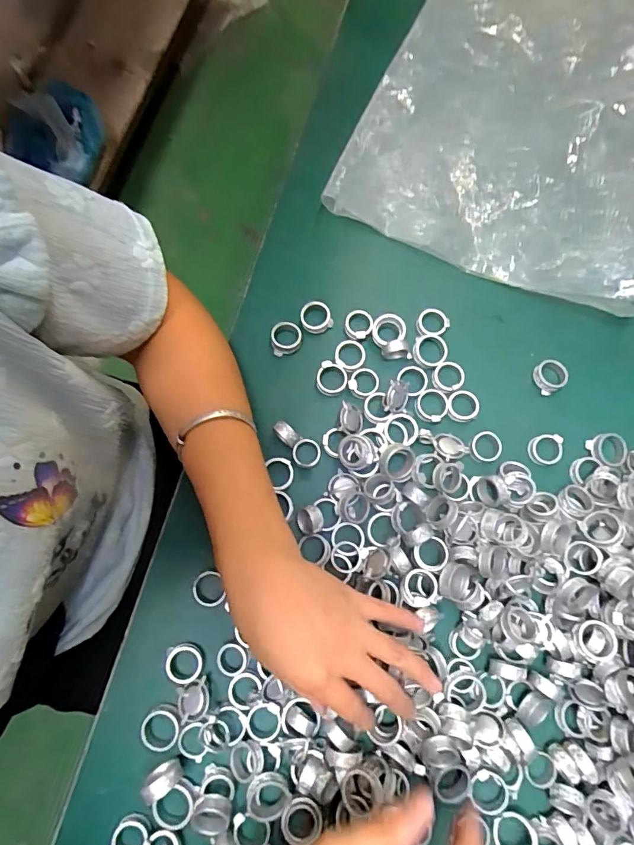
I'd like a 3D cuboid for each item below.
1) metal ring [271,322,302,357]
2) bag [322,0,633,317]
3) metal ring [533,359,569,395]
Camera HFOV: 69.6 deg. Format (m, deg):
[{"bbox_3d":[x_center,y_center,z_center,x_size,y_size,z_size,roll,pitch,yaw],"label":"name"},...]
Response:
[{"bbox_3d":[-0.026,-0.071,0.385,0.025,0.013,0.026,0,78,0],"label":"metal ring"},{"bbox_3d":[0.217,-0.315,0.430,0.274,0.034,0.380,23,79,13],"label":"bag"},{"bbox_3d":[0.198,-0.040,0.387,0.025,0.009,0.025,0,78,0],"label":"metal ring"}]

